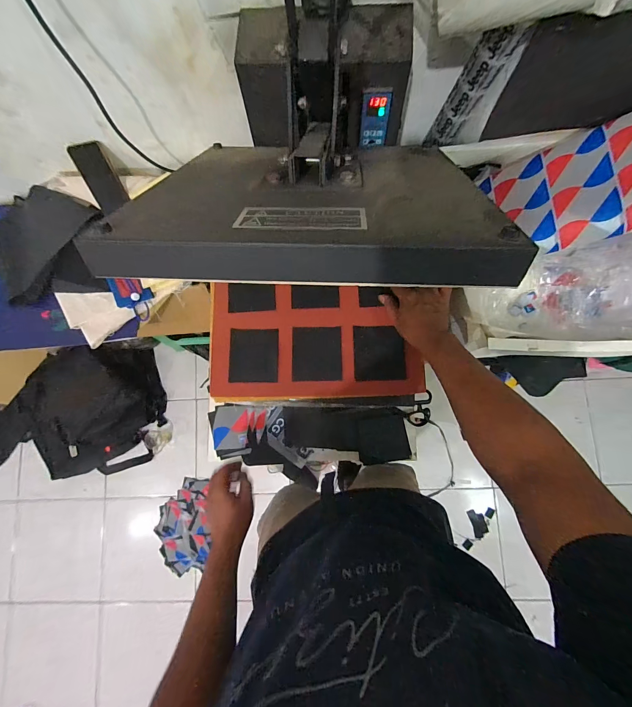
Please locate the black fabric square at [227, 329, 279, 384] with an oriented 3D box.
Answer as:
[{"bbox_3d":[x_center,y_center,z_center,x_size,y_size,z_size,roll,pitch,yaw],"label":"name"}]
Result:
[{"bbox_3d":[-0.114,0.004,0.570,0.089,0.004,0.097,0,85,-1],"label":"black fabric square"}]

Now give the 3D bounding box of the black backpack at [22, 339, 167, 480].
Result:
[{"bbox_3d":[-0.954,0.245,1.307,0.568,0.127,0.529,-12,82,2],"label":"black backpack"}]

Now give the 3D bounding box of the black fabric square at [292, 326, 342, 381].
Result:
[{"bbox_3d":[0.002,0.000,0.568,0.090,0.004,0.098,-1,83,4],"label":"black fabric square"}]

